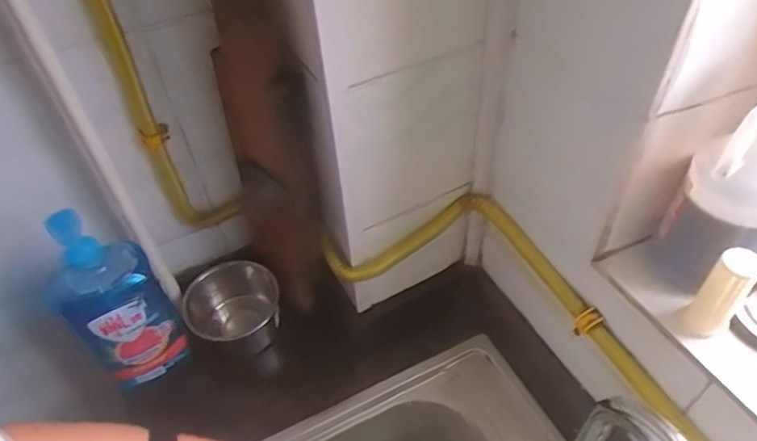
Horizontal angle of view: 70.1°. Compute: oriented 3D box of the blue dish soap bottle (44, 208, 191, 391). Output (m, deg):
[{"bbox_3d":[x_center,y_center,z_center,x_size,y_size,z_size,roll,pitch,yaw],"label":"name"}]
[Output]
[{"bbox_3d":[-0.321,0.097,0.661,0.103,0.264,0.075,-28,52,-21],"label":"blue dish soap bottle"}]

